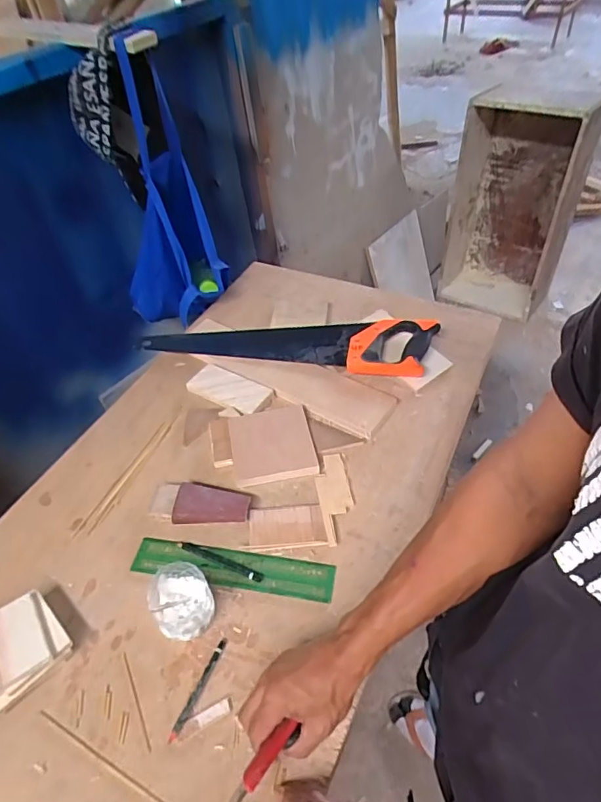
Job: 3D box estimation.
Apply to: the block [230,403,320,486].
[{"bbox_3d":[-0.042,0.060,0.743,0.116,0.011,0.123,-10,48,-6],"label":"block"}]

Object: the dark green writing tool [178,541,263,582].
[{"bbox_3d":[-0.102,0.198,0.637,0.120,0.007,0.014,19,52,20],"label":"dark green writing tool"}]

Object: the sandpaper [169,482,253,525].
[{"bbox_3d":[-0.117,0.136,0.682,0.098,0.026,0.053,-1,48,3],"label":"sandpaper"}]

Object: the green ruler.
[{"bbox_3d":[-0.085,0.207,0.634,0.252,0.006,0.046,5,46,9],"label":"green ruler"}]

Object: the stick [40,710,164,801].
[{"bbox_3d":[-0.188,0.359,0.503,0.191,0.004,0.007,20,52,20],"label":"stick"}]

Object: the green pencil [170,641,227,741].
[{"bbox_3d":[-0.107,0.303,0.541,0.010,0.008,0.105,18,51,18],"label":"green pencil"}]

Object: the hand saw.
[{"bbox_3d":[-0.032,-0.112,0.890,0.522,0.042,0.121,7,49,9],"label":"hand saw"}]

